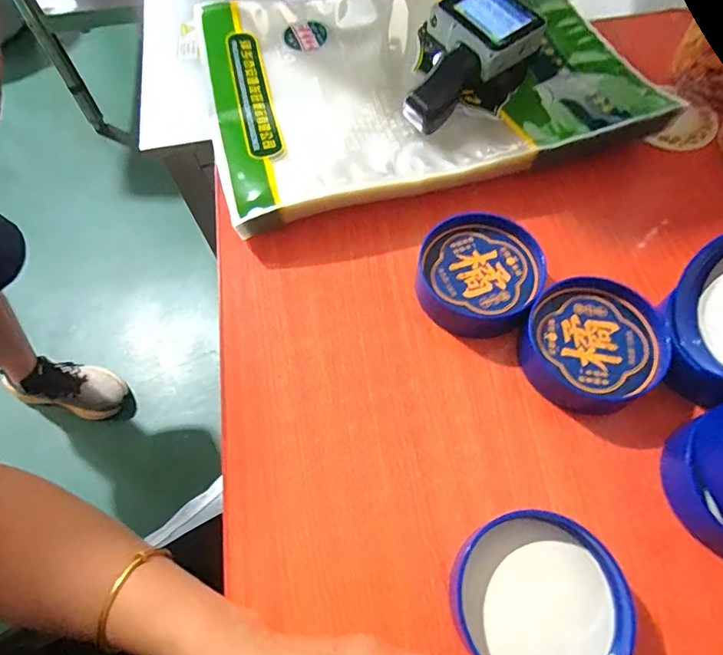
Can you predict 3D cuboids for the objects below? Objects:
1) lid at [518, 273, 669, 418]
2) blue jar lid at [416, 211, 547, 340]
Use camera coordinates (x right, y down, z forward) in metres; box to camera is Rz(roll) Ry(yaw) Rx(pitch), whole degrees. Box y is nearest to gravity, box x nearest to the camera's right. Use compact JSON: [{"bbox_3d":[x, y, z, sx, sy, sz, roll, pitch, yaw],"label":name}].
[{"bbox_3d":[0.166,0.009,0.351,0.088,0.028,0.099,35,69,17],"label":"lid"},{"bbox_3d":[0.093,-0.043,0.378,0.089,0.027,0.100,40,71,19],"label":"blue jar lid"}]

